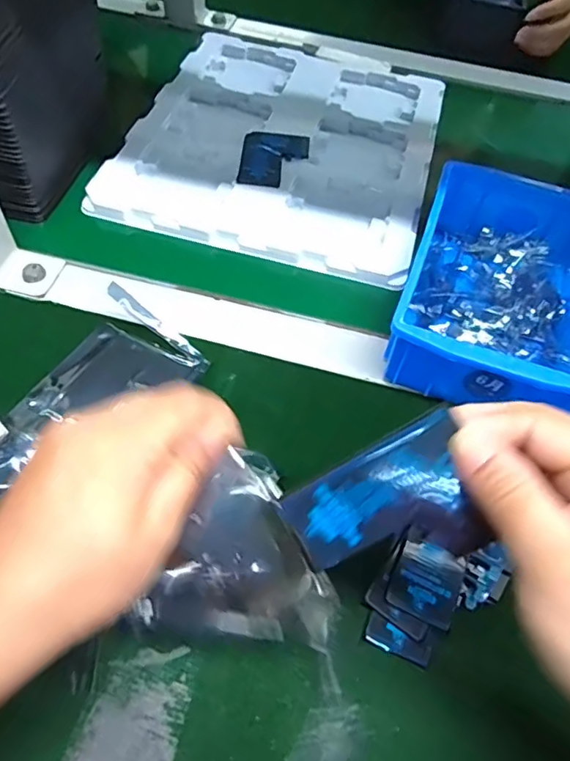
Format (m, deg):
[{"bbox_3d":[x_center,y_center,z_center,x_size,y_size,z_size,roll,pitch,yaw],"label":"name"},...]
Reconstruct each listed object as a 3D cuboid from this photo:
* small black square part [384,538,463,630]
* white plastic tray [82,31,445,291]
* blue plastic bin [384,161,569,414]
[{"bbox_3d":[0.076,0.109,0.297,0.035,0.004,0.039,22,56,11],"label":"small black square part"},{"bbox_3d":[0.005,-0.242,0.537,0.273,0.020,0.336,15,56,6],"label":"white plastic tray"},{"bbox_3d":[0.157,-0.068,0.398,0.130,0.061,0.201,19,57,9],"label":"blue plastic bin"}]

